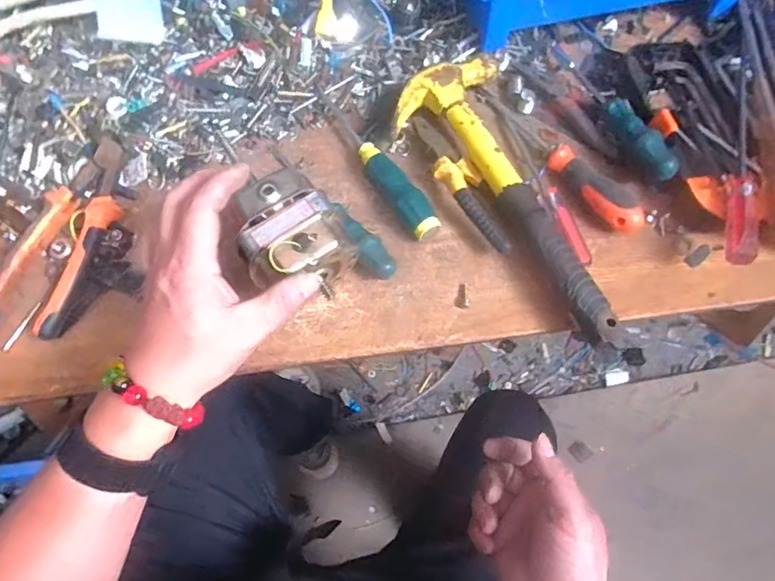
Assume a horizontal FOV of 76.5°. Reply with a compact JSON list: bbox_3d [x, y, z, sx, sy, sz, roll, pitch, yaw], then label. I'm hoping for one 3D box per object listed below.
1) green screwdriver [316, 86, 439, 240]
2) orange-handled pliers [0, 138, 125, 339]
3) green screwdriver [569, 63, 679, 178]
[{"bbox_3d":[-0.018,-0.124,0.461,0.029,0.034,0.197,-34,74,-12],"label":"green screwdriver"},{"bbox_3d":[-0.276,-0.050,0.426,0.060,0.029,0.183,16,71,5],"label":"orange-handled pliers"},{"bbox_3d":[0.225,-0.168,0.473,0.032,0.025,0.165,-15,56,-6],"label":"green screwdriver"}]

